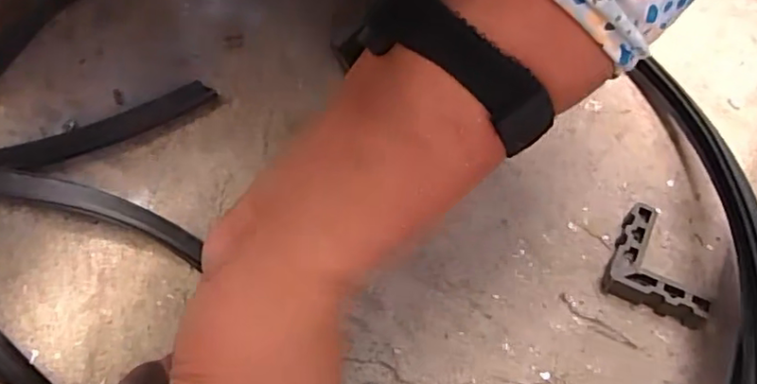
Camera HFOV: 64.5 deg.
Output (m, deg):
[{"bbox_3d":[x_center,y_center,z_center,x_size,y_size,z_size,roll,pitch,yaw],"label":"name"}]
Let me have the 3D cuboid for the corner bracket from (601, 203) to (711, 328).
[{"bbox_3d":[0.169,0.043,0.357,0.053,0.021,0.059,24,61,14],"label":"corner bracket"}]

